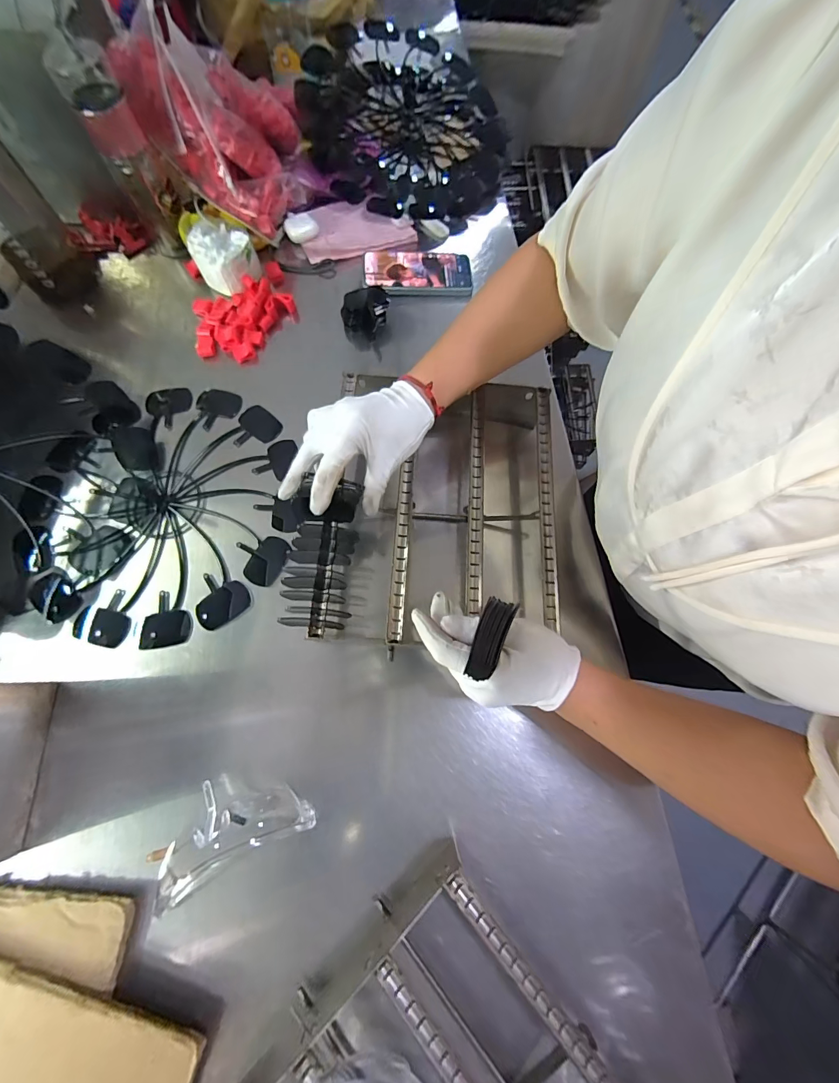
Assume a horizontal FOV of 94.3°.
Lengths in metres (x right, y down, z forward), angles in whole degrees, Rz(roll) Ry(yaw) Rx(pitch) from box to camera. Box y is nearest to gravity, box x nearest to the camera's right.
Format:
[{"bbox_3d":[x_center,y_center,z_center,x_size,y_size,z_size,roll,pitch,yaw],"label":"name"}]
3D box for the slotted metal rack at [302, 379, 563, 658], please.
[{"bbox_3d":[0.030,-0.041,0.438,0.252,0.068,0.305,5,71,-1],"label":"slotted metal rack"}]

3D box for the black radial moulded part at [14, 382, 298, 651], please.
[{"bbox_3d":[-0.309,-0.050,0.470,0.302,0.041,0.332,-2,72,-3],"label":"black radial moulded part"}]

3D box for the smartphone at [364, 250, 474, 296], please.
[{"bbox_3d":[-0.003,-0.402,0.580,0.159,0.011,0.085,-2,72,-3],"label":"smartphone"}]

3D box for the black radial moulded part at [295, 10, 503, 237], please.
[{"bbox_3d":[-0.022,-0.685,0.647,0.336,0.059,0.358,12,83,-13],"label":"black radial moulded part"}]

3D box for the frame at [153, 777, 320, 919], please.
[{"bbox_3d":[-0.179,0.262,0.355,0.148,0.041,0.074,-25,74,-10],"label":"frame"}]

